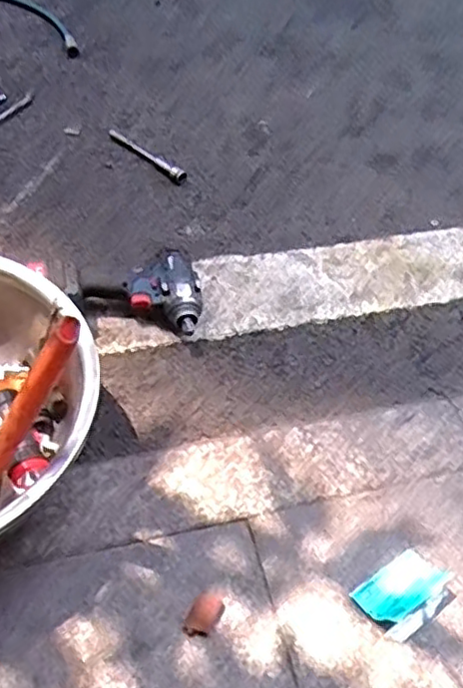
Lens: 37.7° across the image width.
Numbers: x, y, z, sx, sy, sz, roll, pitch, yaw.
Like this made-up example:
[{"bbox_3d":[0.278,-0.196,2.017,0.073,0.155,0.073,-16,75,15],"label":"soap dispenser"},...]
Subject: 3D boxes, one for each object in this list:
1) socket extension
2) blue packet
[{"bbox_3d":[-0.157,-0.353,1.257,0.203,0.019,0.025,38,60,26],"label":"socket extension"},{"bbox_3d":[0.196,0.275,0.754,0.099,0.029,0.072,-30,57,-23],"label":"blue packet"}]

